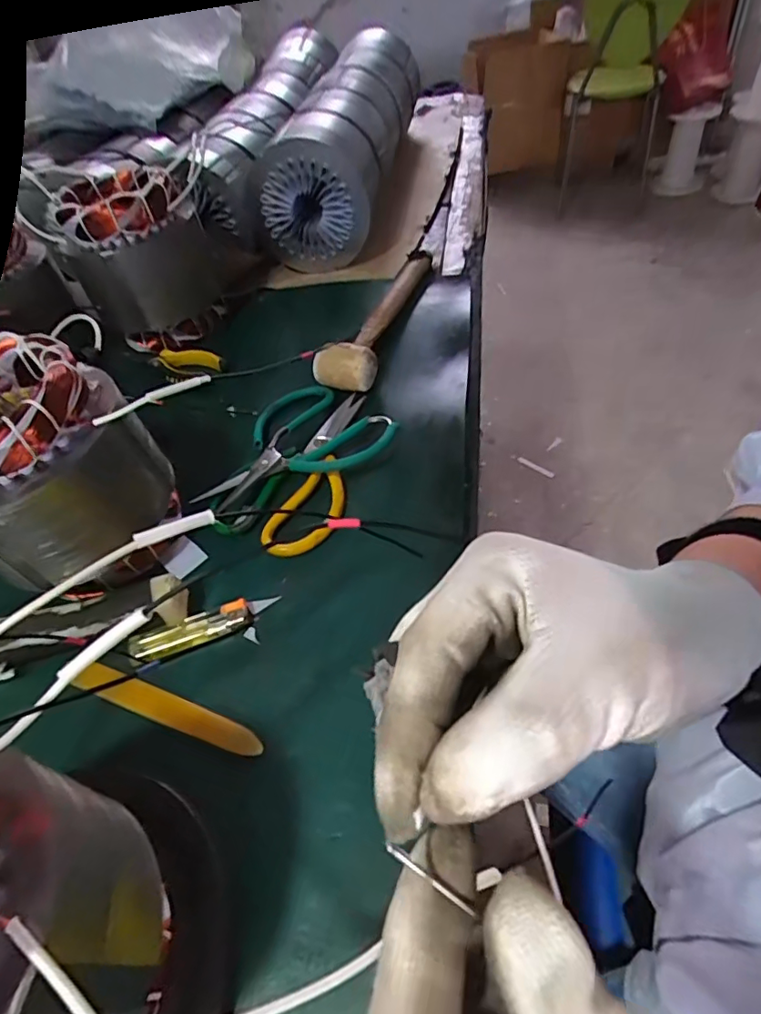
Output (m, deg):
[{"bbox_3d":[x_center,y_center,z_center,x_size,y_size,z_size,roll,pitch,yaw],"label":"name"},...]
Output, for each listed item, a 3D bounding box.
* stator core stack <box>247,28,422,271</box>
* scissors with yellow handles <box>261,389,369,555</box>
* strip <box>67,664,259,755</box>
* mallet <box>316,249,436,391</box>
[{"bbox_3d":[-0.033,-0.619,0.886,0.161,0.150,0.613,7,51,12],"label":"stator core stack"},{"bbox_3d":[-0.046,-0.041,0.479,0.058,0.013,0.199,10,53,14],"label":"scissors with yellow handles"},{"bbox_3d":[-0.139,0.135,0.359,0.139,0.007,0.019,15,54,17],"label":"strip"},{"bbox_3d":[0.007,-0.227,0.612,0.064,0.040,0.273,14,54,17],"label":"mallet"}]

